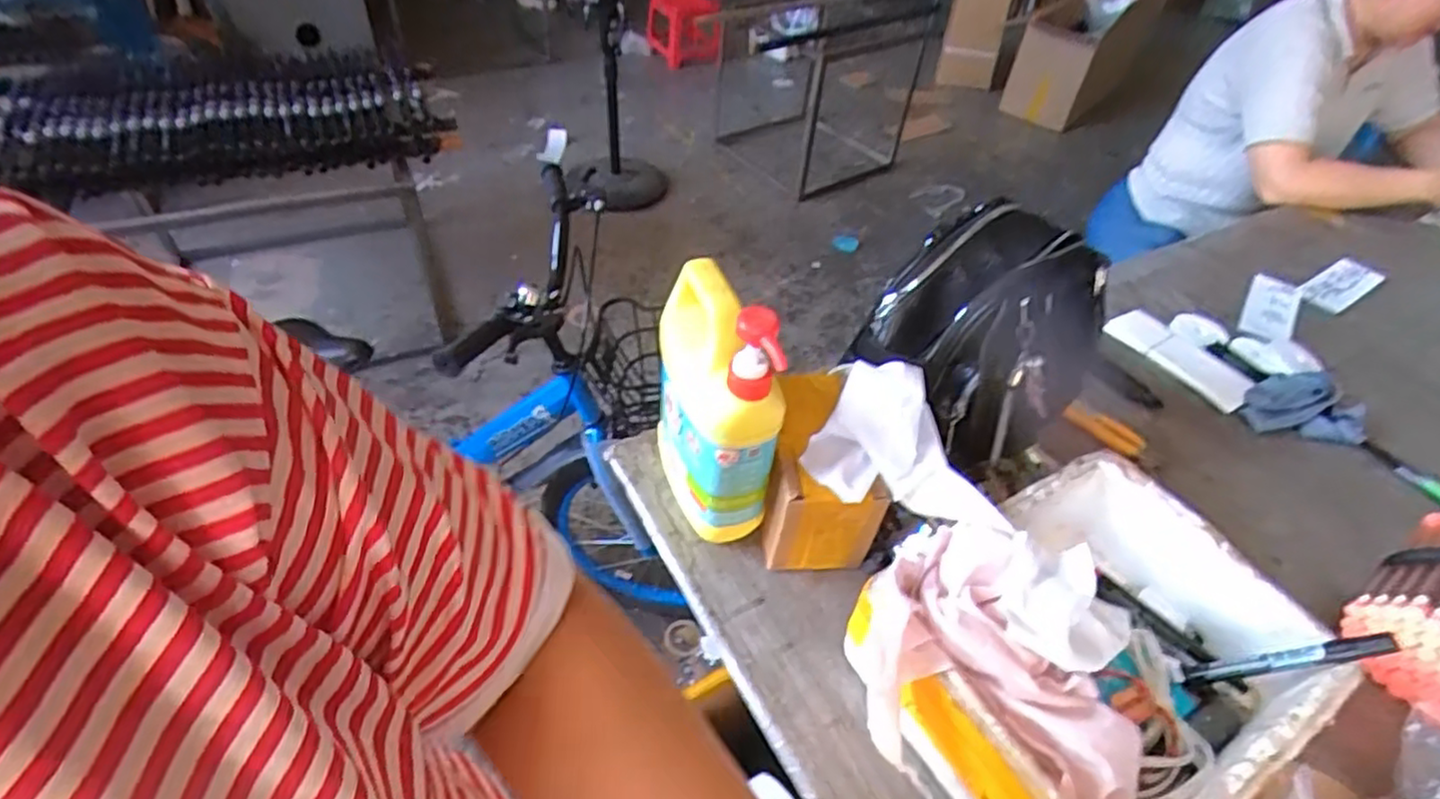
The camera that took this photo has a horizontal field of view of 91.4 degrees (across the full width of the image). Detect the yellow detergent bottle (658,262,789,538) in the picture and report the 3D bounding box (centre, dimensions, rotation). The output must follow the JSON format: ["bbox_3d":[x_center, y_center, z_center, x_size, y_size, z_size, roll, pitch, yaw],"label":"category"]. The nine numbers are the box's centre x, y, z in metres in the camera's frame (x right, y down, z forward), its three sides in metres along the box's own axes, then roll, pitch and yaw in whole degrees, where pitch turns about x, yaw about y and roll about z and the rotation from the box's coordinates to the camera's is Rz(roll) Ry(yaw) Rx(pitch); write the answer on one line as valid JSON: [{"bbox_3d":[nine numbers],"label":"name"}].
[{"bbox_3d":[-0.007,-0.002,0.569,0.063,0.220,0.142,-12,47,-18],"label":"yellow detergent bottle"}]

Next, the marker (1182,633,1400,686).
[{"bbox_3d":[0.409,0.190,0.509,0.014,0.128,0.012,42,37,-27],"label":"marker"}]

